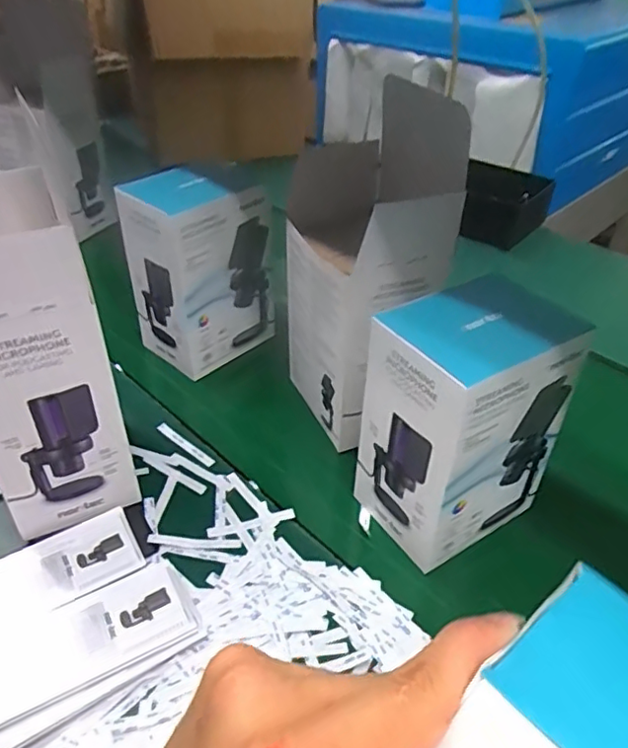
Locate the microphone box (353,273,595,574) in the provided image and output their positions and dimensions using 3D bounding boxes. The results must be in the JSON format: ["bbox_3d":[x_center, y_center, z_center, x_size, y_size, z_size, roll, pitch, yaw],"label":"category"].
[{"bbox_3d":[0.137,0.047,0.559,0.148,0.224,0.114,-22,45,-25],"label":"microphone box"}]

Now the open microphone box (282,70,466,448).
[{"bbox_3d":[0.047,-0.108,0.645,0.117,0.328,0.159,-18,44,-21],"label":"open microphone box"}]

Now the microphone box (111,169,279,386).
[{"bbox_3d":[-0.147,-0.136,0.784,0.110,0.232,0.158,31,48,31],"label":"microphone box"}]

